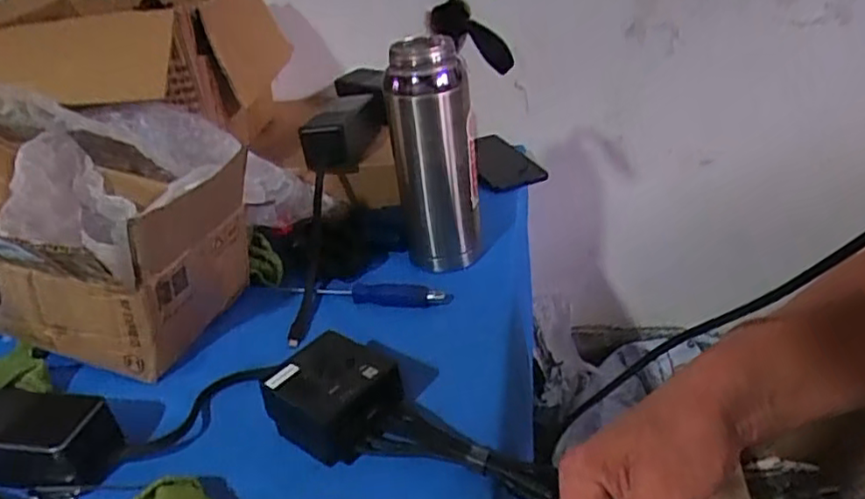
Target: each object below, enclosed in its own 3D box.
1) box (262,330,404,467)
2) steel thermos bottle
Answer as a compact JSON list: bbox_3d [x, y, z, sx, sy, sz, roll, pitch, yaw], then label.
[{"bbox_3d":[-0.070,0.108,0.469,0.081,0.049,0.077,-31,36,-35],"label":"box"},{"bbox_3d":[0.003,-0.089,0.625,0.081,0.216,0.066,-8,29,-1],"label":"steel thermos bottle"}]

